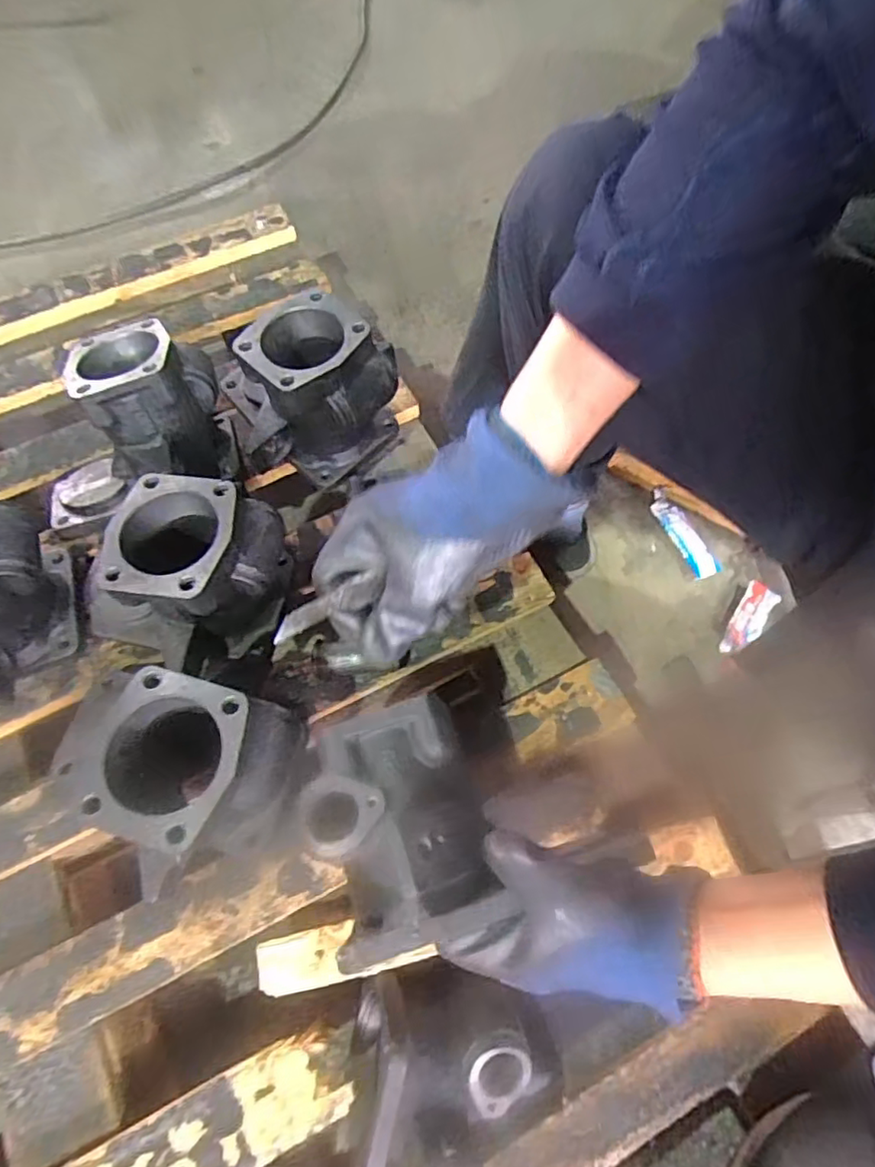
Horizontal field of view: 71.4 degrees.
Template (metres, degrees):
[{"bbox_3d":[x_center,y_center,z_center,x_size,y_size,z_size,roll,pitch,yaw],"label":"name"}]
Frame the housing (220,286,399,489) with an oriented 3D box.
[{"bbox_3d":[-0.118,-0.174,0.578,0.148,0.133,0.107,-37,70,-15],"label":"housing"}]

